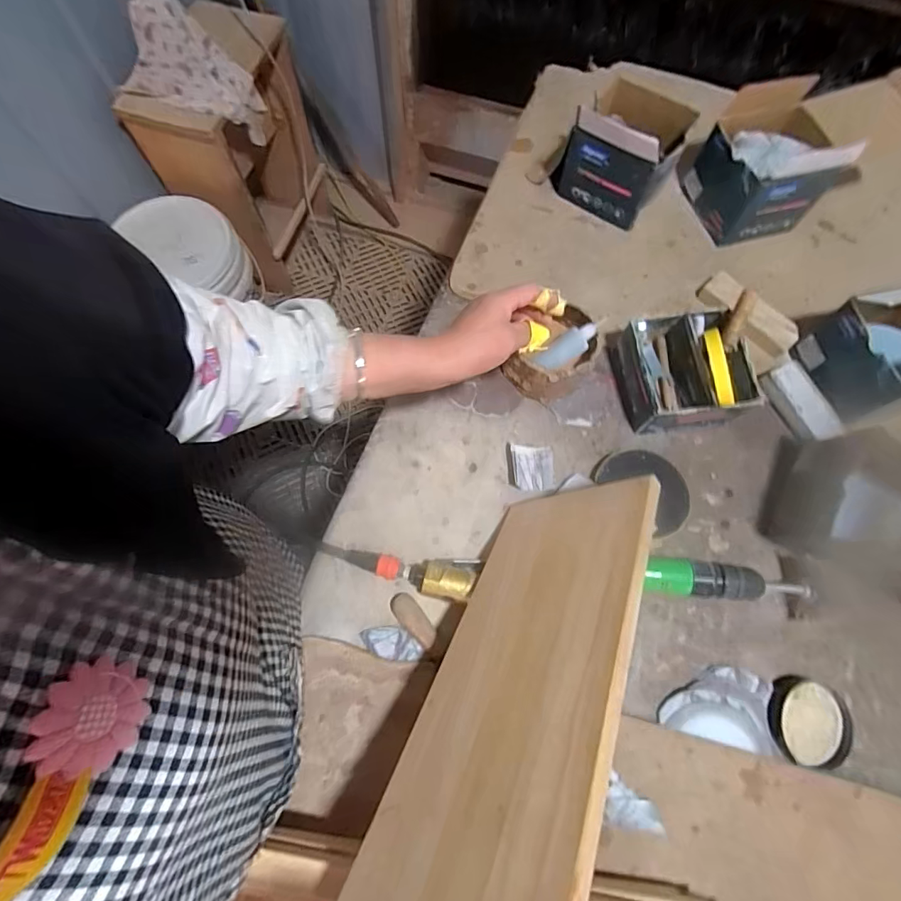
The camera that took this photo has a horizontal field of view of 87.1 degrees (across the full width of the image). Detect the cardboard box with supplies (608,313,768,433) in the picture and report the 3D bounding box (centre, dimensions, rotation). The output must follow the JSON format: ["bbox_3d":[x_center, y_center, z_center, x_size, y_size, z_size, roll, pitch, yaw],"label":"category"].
[{"bbox_3d":[0.298,-0.098,0.611,0.137,0.091,0.145,-8,71,-4],"label":"cardboard box with supplies"}]

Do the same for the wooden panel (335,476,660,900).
[{"bbox_3d":[0.050,0.194,0.374,0.017,0.182,0.444,50,47,-21],"label":"wooden panel"}]

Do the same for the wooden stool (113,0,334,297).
[{"bbox_3d":[-0.588,-0.839,1.379,0.338,0.568,0.393,24,72,7],"label":"wooden stool"}]

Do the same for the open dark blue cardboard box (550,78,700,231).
[{"bbox_3d":[0.255,-0.451,0.716,0.154,0.152,0.139,33,73,9],"label":"open dark blue cardboard box"}]

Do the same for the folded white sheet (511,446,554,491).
[{"bbox_3d":[0.104,0.022,0.601,0.052,0.015,0.058,2,71,-1],"label":"folded white sheet"}]

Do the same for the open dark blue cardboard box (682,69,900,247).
[{"bbox_3d":[0.516,-0.419,0.697,0.265,0.169,0.159,-17,72,-7],"label":"open dark blue cardboard box"}]

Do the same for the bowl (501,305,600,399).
[{"bbox_3d":[0.132,-0.131,0.631,0.112,0.070,0.114,29,73,8],"label":"bowl"}]

